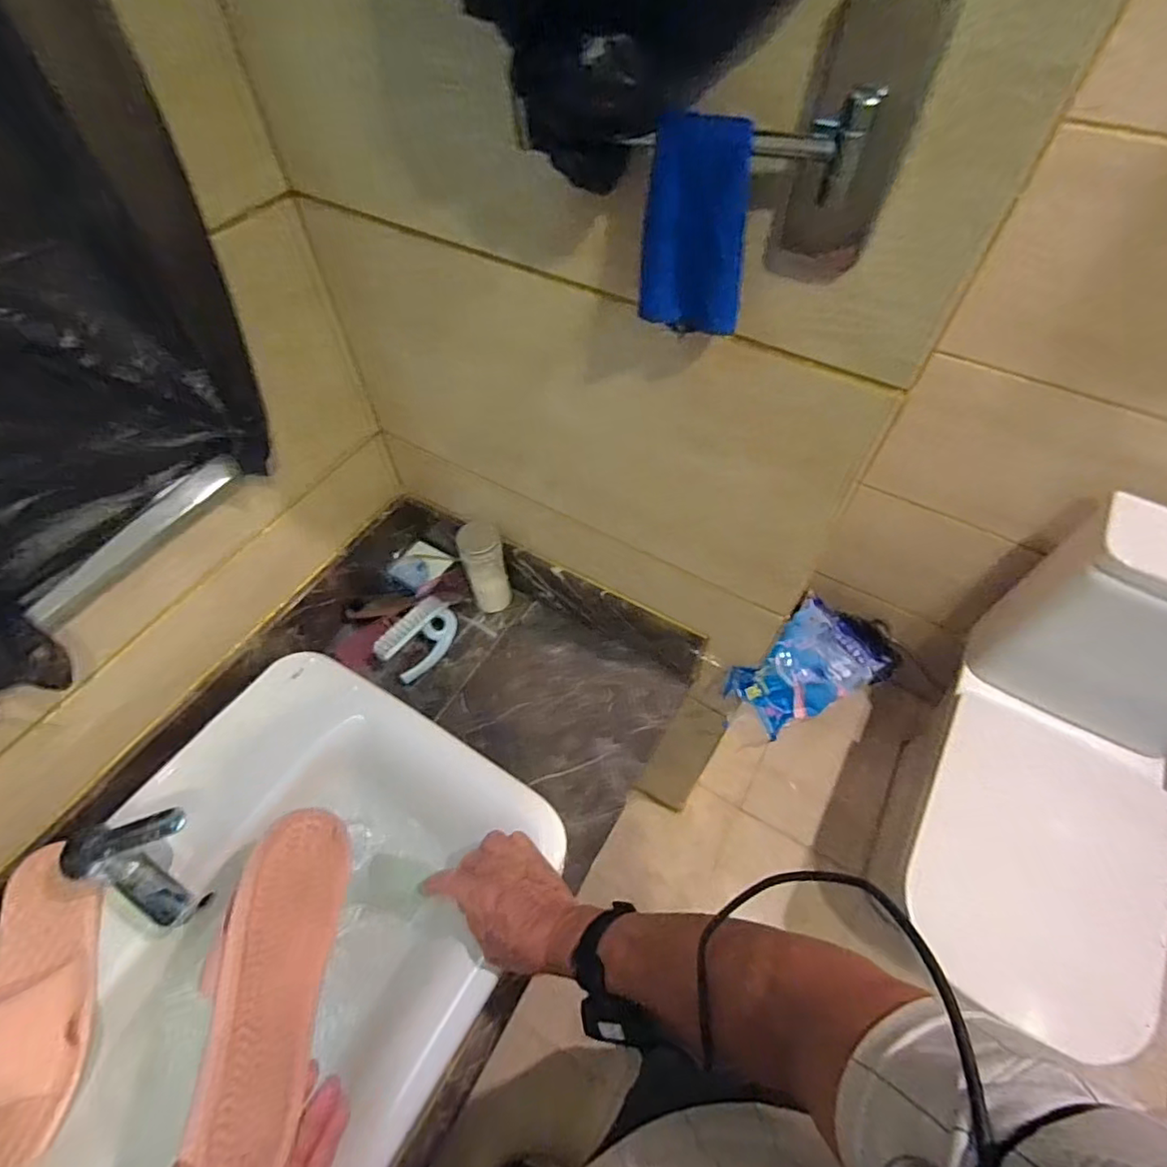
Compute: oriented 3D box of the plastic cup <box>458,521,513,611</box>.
[{"bbox_3d":[-0.145,-0.019,0.879,0.063,0.141,0.061,-16,58,-10],"label":"plastic cup"}]

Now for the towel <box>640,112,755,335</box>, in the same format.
[{"bbox_3d":[0.070,-0.216,0.364,0.064,0.114,0.023,9,57,6],"label":"towel"}]

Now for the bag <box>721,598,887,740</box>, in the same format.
[{"bbox_3d":[0.317,0.122,0.828,0.222,0.079,0.132,-37,64,-21],"label":"bag"}]

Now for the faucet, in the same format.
[{"bbox_3d":[-0.401,0.261,0.556,0.111,0.106,0.087,16,58,11],"label":"faucet"}]

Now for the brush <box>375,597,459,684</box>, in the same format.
[{"bbox_3d":[-0.239,0.077,0.869,0.073,0.051,0.128,28,61,17],"label":"brush"}]

